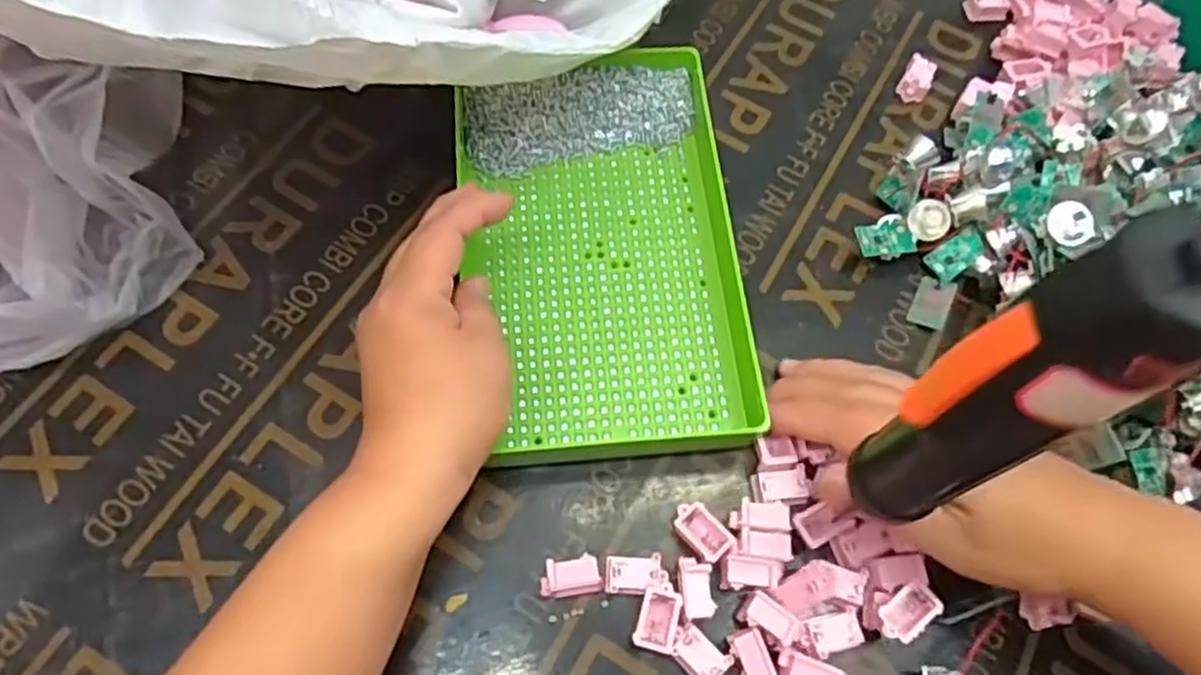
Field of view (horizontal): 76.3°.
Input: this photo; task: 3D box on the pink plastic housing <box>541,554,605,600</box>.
[{"bbox_3d":[-0.014,0.115,0.367,0.028,0.016,0.018,-6,67,-6],"label":"pink plastic housing"}]

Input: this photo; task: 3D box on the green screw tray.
[{"bbox_3d":[0.000,-0.055,0.428,0.144,0.035,0.236,-5,67,-5],"label":"green screw tray"}]

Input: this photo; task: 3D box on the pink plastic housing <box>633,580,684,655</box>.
[{"bbox_3d":[0.028,0.132,0.362,0.019,0.014,0.031,12,66,3],"label":"pink plastic housing"}]

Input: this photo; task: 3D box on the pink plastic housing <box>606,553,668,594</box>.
[{"bbox_3d":[0.017,0.115,0.370,0.029,0.014,0.018,-2,66,-4],"label":"pink plastic housing"}]

